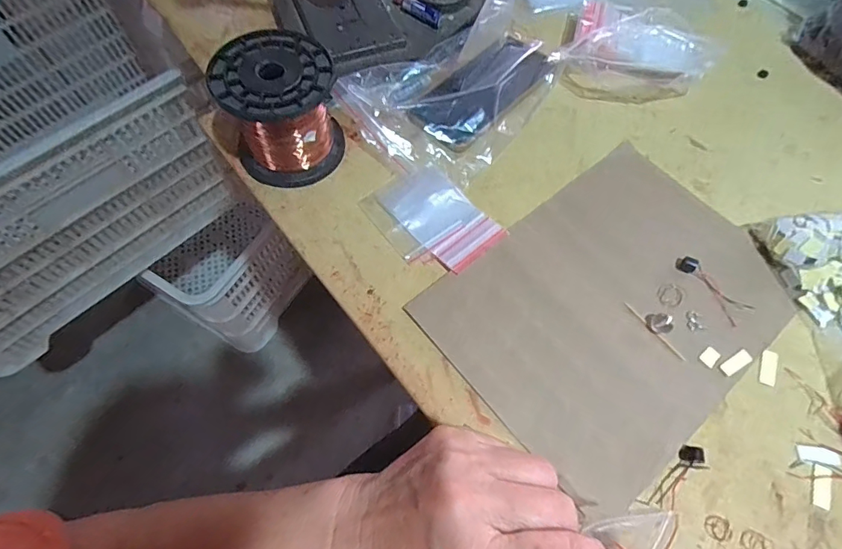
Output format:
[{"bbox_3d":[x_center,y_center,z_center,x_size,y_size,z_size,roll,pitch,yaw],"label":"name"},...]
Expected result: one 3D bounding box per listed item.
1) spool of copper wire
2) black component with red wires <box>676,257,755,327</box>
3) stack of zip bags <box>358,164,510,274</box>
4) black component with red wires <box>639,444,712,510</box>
[{"bbox_3d":[-0.120,-0.143,0.412,0.090,0.108,0.093,0,64,-1],"label":"spool of copper wire"},{"bbox_3d":[0.241,0.009,0.378,0.023,0.009,0.065,-32,70,-16],"label":"black component with red wires"},{"bbox_3d":[0.008,-0.049,0.401,0.079,0.004,0.111,-38,70,-17],"label":"stack of zip bags"},{"bbox_3d":[0.174,0.140,0.311,0.056,0.007,0.020,-41,71,-19],"label":"black component with red wires"}]

